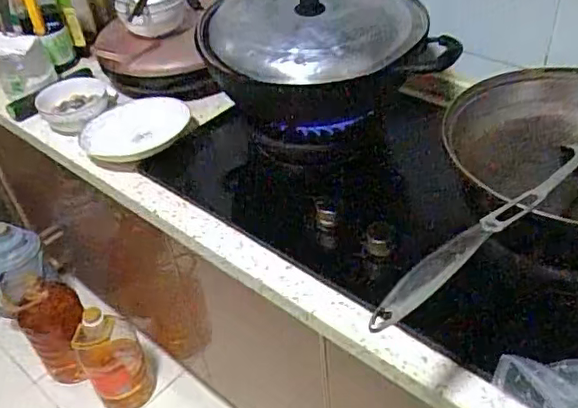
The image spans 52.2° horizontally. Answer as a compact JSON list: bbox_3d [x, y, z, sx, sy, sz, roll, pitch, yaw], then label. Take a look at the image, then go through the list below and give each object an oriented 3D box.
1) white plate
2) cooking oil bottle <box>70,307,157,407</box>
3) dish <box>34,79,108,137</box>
[{"bbox_3d":[-0.275,-0.135,1.049,0.196,0.031,0.168,-5,52,20],"label":"white plate"},{"bbox_3d":[-0.441,0.379,1.469,0.148,0.328,0.139,-4,41,3],"label":"cooking oil bottle"},{"bbox_3d":[-0.410,-0.188,1.131,0.123,0.062,0.150,-15,42,-9],"label":"dish"}]

